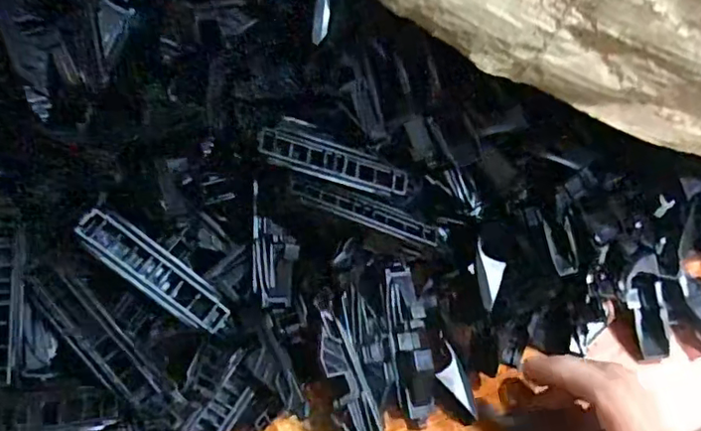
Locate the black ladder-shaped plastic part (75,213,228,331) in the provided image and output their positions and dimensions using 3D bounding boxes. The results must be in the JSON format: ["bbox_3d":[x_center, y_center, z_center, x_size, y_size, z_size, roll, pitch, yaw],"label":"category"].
[{"bbox_3d":[-0.087,0.026,0.255,0.074,0.012,0.018,42,59,-16],"label":"black ladder-shaped plastic part"}]

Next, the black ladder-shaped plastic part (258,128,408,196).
[{"bbox_3d":[-0.007,-0.025,0.270,0.073,0.006,0.016,17,55,-14],"label":"black ladder-shaped plastic part"}]

